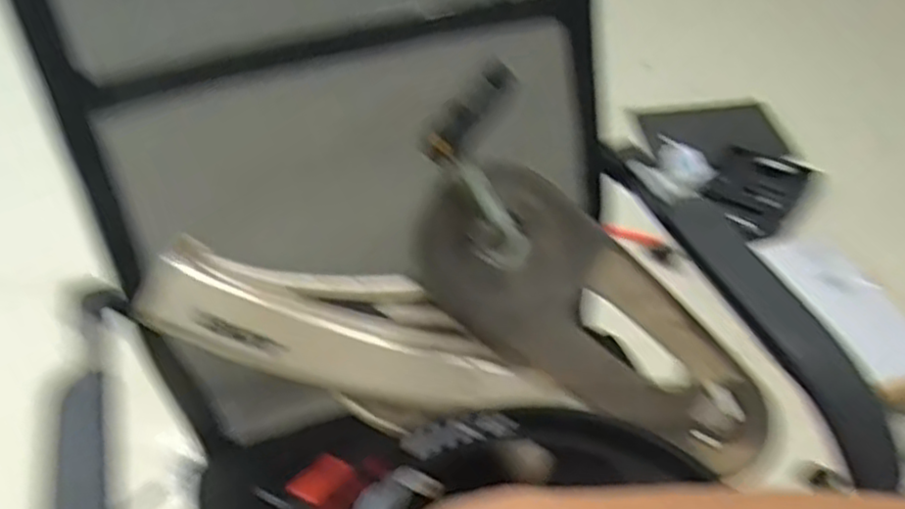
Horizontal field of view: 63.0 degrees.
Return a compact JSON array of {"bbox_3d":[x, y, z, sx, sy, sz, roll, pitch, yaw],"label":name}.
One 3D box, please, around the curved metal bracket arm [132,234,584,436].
[{"bbox_3d":[-0.077,0.070,0.606,0.338,0.073,0.090,17,41,-1],"label":"curved metal bracket arm"}]

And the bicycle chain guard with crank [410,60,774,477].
[{"bbox_3d":[0.122,0.029,0.590,0.369,0.166,0.121,41,46,-5],"label":"bicycle chain guard with crank"}]

